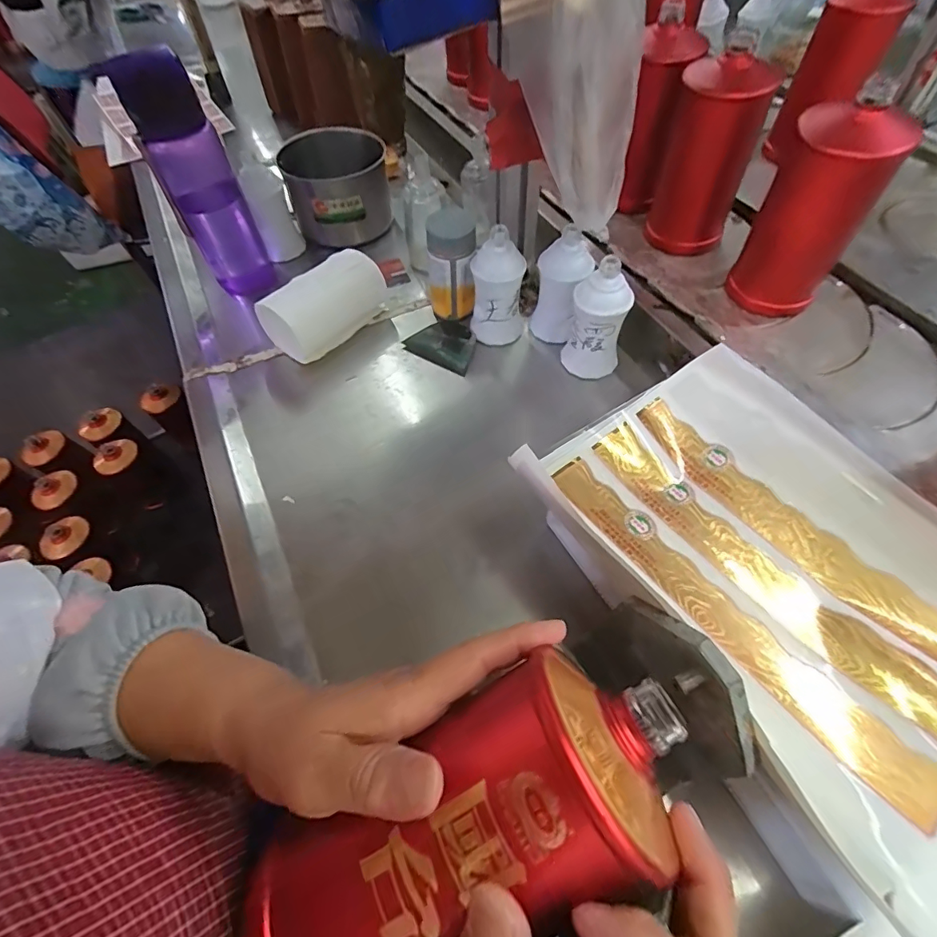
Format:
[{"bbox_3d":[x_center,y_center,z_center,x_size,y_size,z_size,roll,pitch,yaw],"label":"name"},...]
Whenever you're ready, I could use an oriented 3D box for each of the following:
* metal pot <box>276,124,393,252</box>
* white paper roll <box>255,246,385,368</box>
[{"bbox_3d":[-0.169,-0.368,0.621,0.128,0.091,0.129,-2,58,3],"label":"metal pot"},{"bbox_3d":[-0.161,-0.183,0.534,0.065,0.064,0.140,37,67,23],"label":"white paper roll"}]

